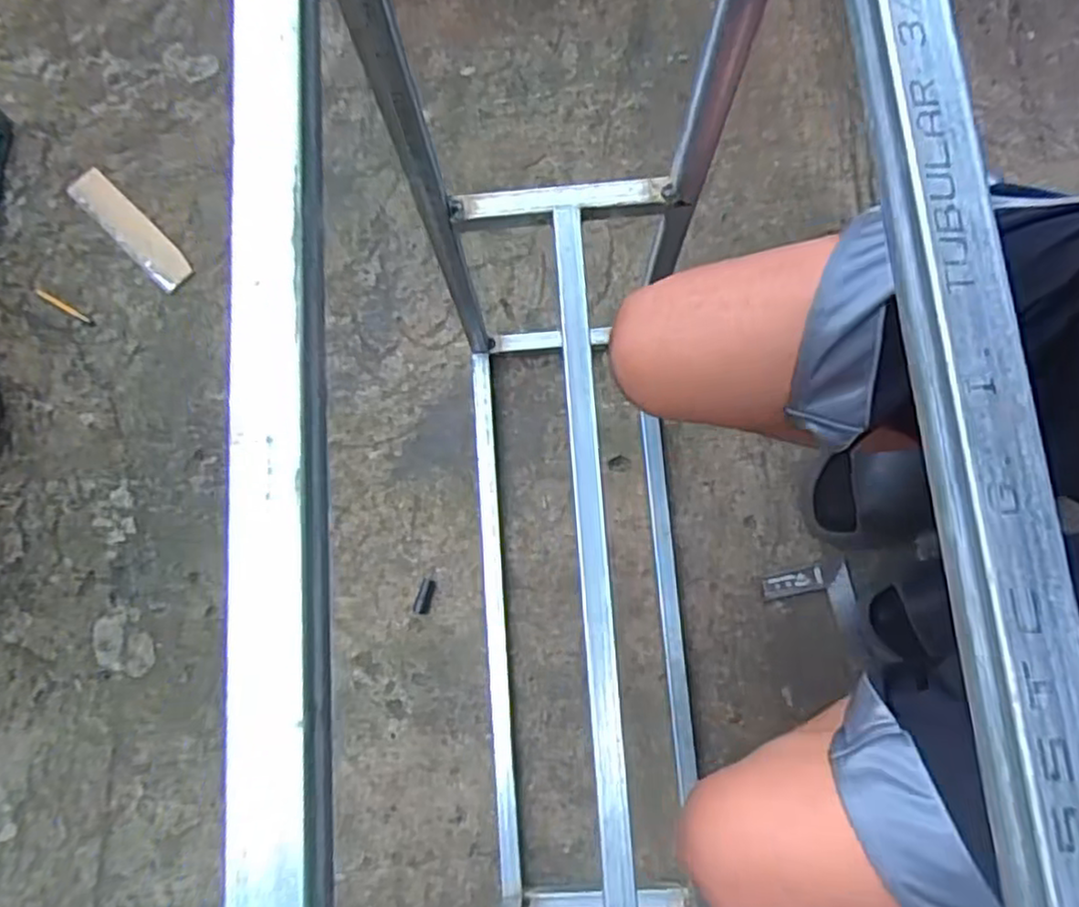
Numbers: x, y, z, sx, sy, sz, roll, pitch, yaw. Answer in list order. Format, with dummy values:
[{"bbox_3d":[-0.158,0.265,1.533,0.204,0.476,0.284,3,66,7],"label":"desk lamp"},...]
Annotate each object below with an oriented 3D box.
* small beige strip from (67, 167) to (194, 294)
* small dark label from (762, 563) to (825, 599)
[{"bbox_3d":[-0.498,-0.275,0.846,0.192,0.004,0.048,44,82,8],"label":"small beige strip"},{"bbox_3d":[0.278,0.139,0.762,0.067,0.012,0.027,-13,79,-2],"label":"small dark label"}]

